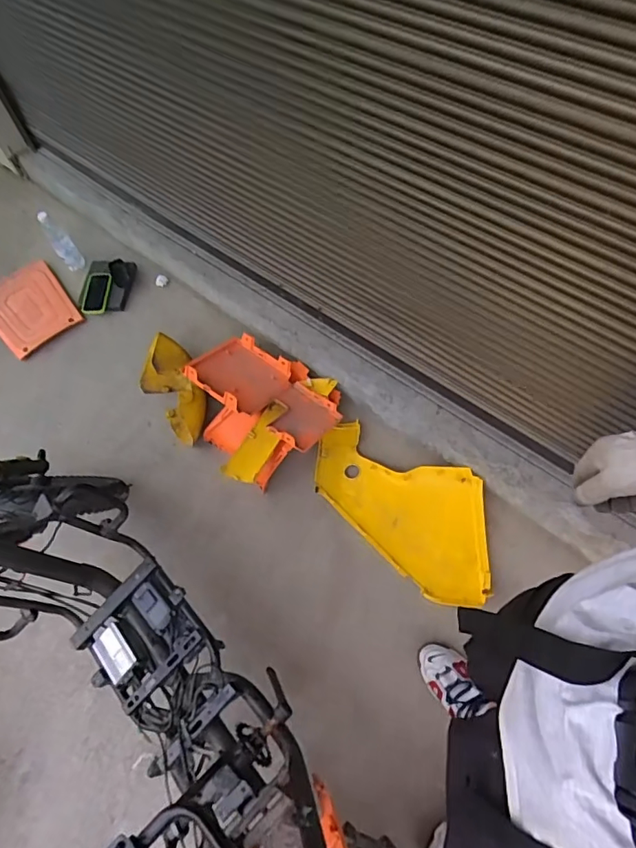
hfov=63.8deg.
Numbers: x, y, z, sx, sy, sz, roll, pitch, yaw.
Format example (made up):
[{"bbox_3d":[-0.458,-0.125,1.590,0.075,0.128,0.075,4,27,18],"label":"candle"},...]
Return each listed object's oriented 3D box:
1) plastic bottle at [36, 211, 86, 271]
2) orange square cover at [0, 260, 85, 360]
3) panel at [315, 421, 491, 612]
[{"bbox_3d":[-0.842,-0.602,1.675,0.069,0.231,0.055,-32,65,-13],"label":"plastic bottle"},{"bbox_3d":[-0.959,-0.379,1.690,0.266,0.050,0.297,-35,66,-14],"label":"orange square cover"},{"bbox_3d":[0.242,0.199,1.354,0.304,0.051,0.575,-41,67,-17],"label":"panel"}]

